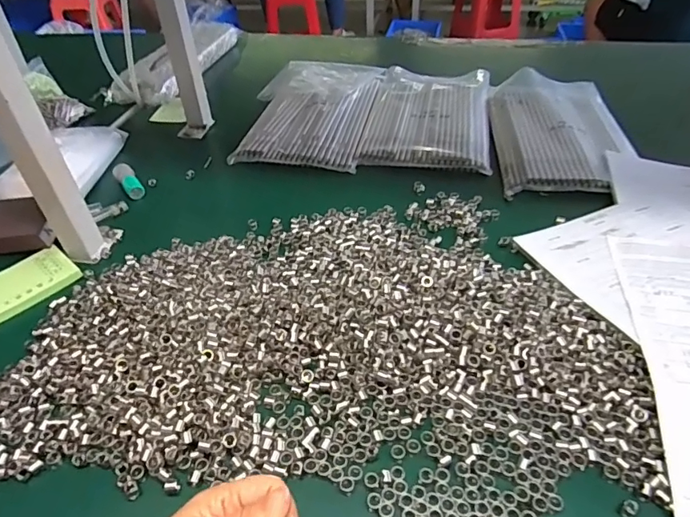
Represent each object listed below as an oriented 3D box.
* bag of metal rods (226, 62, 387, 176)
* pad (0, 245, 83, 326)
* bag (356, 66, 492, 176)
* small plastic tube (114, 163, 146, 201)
[{"bbox_3d":[-0.055,-0.247,0.795,0.207,0.035,0.332,6,42,10],"label":"bag of metal rods"},{"bbox_3d":[-0.341,0.025,0.516,0.078,0.012,0.095,31,52,33],"label":"pad"},{"bbox_3d":[0.134,-0.228,0.769,0.180,0.021,0.303,6,42,10],"label":"bag"},{"bbox_3d":[-0.289,-0.104,0.648,0.026,0.018,0.065,-25,46,-23],"label":"small plastic tube"}]

